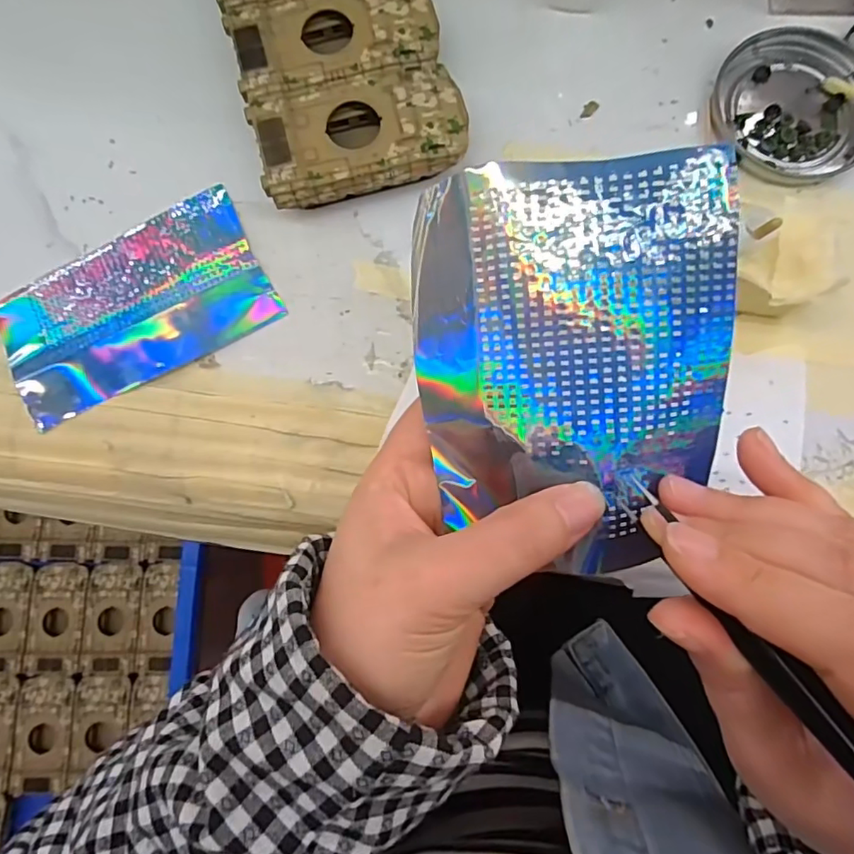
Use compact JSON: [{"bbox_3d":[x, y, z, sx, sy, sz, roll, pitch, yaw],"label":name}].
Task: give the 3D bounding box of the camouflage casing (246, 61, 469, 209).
[{"bbox_3d":[-0.030,-0.135,0.264,0.095,0.025,0.052,-15,80,-1],"label":"camouflage casing"}]

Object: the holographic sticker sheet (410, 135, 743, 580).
[{"bbox_3d":[0.041,-0.018,0.174,0.095,0.022,0.118,3,101,20],"label":"holographic sticker sheet"}]

